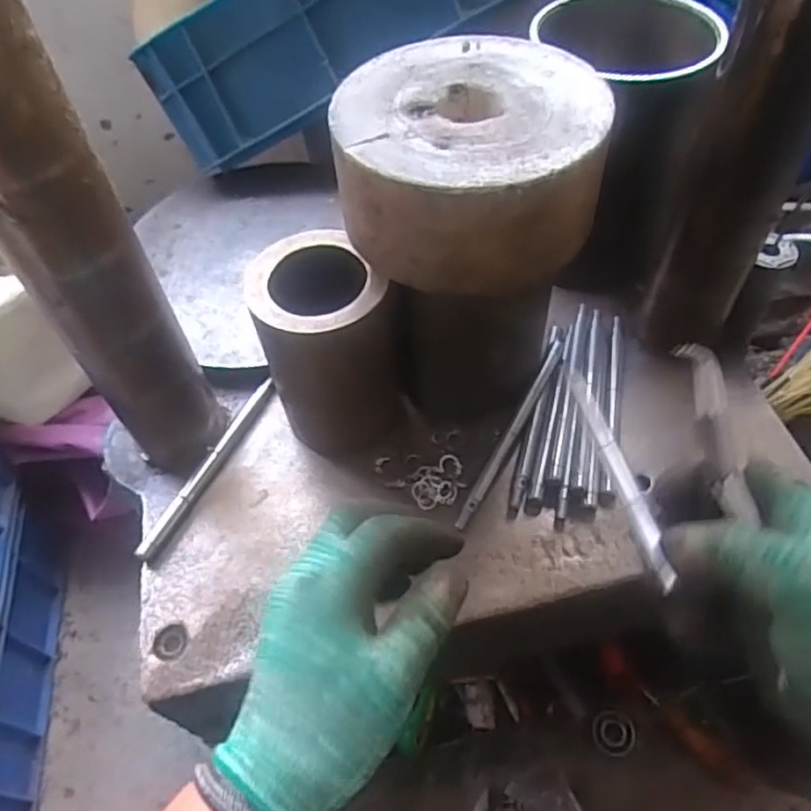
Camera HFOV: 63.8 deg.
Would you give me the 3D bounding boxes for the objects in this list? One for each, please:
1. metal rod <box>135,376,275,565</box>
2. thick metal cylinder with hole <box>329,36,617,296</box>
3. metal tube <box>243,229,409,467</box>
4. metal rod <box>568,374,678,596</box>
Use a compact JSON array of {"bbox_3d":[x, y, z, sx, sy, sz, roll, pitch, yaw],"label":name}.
[{"bbox_3d":[-0.140,0.043,0.471,0.009,0.014,0.157,19,58,17],"label":"metal rod"},{"bbox_3d":[0.037,-0.135,0.364,0.138,0.067,0.136,9,55,11],"label":"thick metal cylinder with hole"},{"bbox_3d":[-0.048,-0.035,0.443,0.088,0.133,0.095,-23,56,-12],"label":"metal tube"},{"bbox_3d":[0.108,0.027,0.339,0.012,0.010,0.146,-5,38,0],"label":"metal rod"}]

